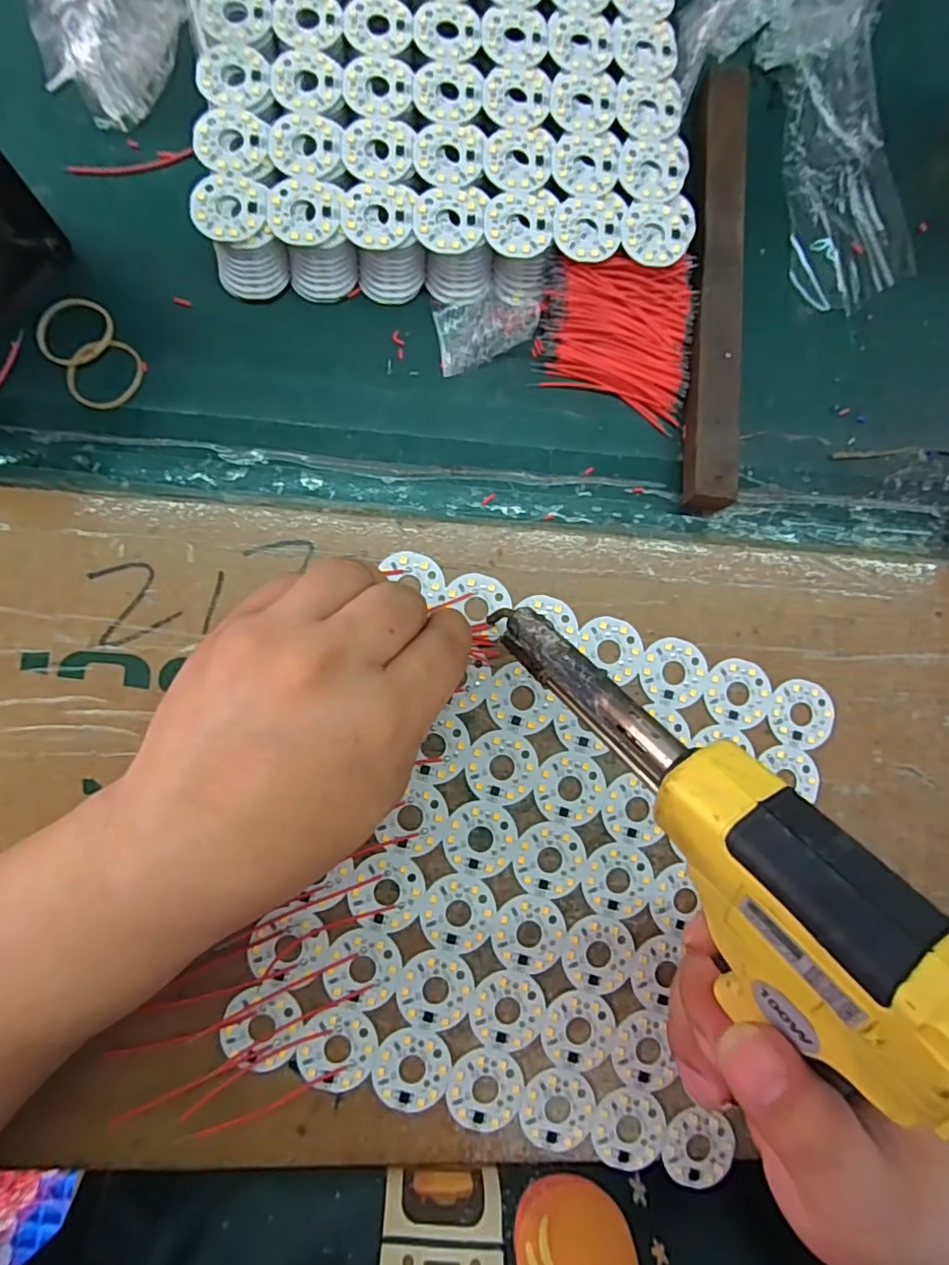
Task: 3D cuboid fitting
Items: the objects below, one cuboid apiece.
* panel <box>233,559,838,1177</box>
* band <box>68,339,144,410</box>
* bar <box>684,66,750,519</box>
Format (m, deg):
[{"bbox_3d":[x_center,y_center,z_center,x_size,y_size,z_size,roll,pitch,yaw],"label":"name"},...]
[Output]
[{"bbox_3d":[0.032,0.097,0.245,0.199,0.004,0.210,18,83,-3],"label":"panel"},{"bbox_3d":[-0.160,-0.112,0.252,0.032,0.004,0.028,-41,87,-9],"label":"band"},{"bbox_3d":[0.114,-0.164,0.277,0.021,0.019,0.215,5,82,-4],"label":"bar"}]

